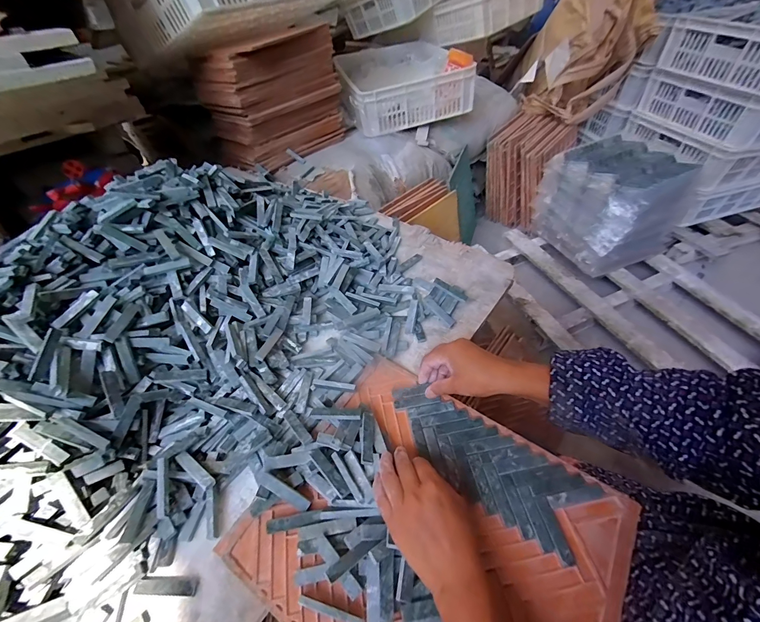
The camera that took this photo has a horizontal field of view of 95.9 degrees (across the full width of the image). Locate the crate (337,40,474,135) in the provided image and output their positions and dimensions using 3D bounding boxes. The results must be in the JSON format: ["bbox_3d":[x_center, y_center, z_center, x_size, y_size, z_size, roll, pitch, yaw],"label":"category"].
[{"bbox_3d":[0.060,-0.871,1.294,0.442,0.172,0.497,-16,48,-10],"label":"crate"}]

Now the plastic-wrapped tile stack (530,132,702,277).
[{"bbox_3d":[0.776,-0.364,1.168,0.344,0.310,0.345,-22,49,-15],"label":"plastic-wrapped tile stack"}]

